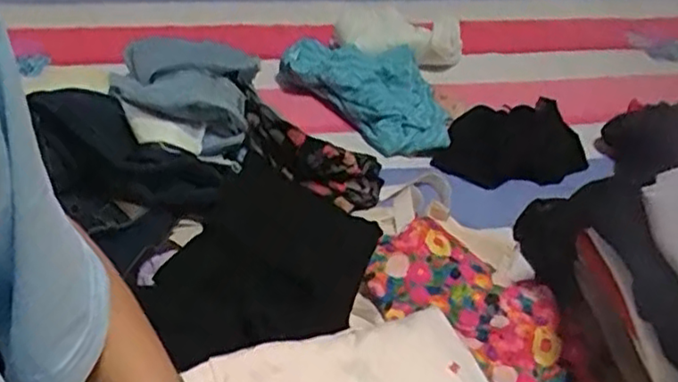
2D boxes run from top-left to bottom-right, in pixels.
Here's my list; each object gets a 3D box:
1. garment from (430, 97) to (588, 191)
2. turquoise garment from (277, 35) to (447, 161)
[{"bbox_3d":[0.236,-0.058,0.888,0.206,0.090,0.093,-8,44,-12],"label":"garment"},{"bbox_3d":[0.048,-0.148,0.945,0.266,0.072,0.132,34,51,29],"label":"turquoise garment"}]

